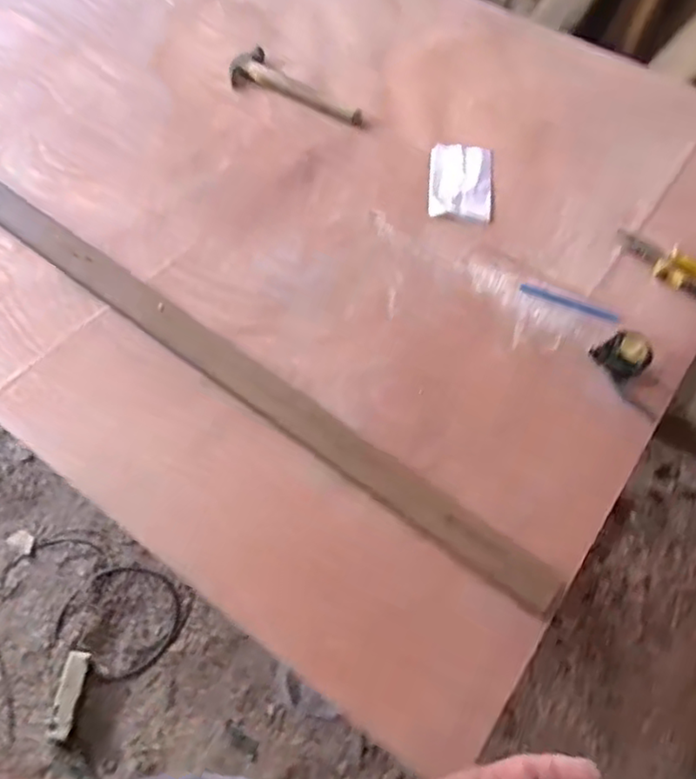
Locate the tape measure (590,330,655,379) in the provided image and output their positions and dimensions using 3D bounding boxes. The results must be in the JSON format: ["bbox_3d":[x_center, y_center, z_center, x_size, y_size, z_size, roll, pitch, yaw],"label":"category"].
[{"bbox_3d":[0.358,-0.043,0.825,0.057,0.044,0.057,-26,66,-19],"label":"tape measure"}]

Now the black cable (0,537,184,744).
[{"bbox_3d":[-0.578,0.483,1.403,0.389,0.019,0.365,-17,63,-14],"label":"black cable"}]

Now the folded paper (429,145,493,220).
[{"bbox_3d":[0.181,-0.335,1.019,0.099,0.014,0.163,8,57,2],"label":"folded paper"}]

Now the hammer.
[{"bbox_3d":[-0.093,-0.516,1.107,0.256,0.022,0.094,36,64,14],"label":"hammer"}]

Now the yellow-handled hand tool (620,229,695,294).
[{"bbox_3d":[0.482,-0.175,0.928,0.062,0.017,0.187,-37,70,-23],"label":"yellow-handled hand tool"}]

